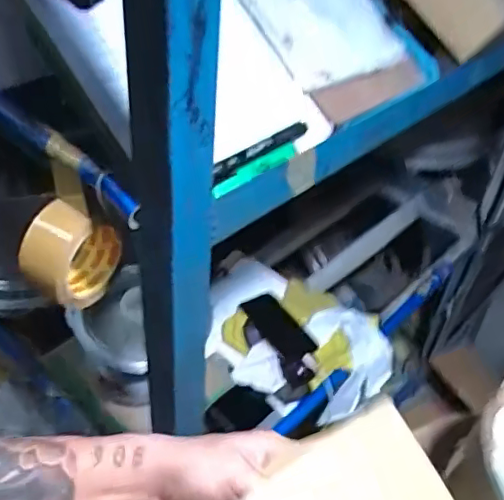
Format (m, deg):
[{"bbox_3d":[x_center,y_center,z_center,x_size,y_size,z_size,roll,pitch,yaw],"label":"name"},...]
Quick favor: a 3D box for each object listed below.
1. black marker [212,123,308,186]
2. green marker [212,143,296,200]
[{"bbox_3d":[0.009,-0.091,0.541,0.123,0.018,0.015,-30,53,-35],"label":"black marker"},{"bbox_3d":[0.001,-0.069,0.521,0.019,0.013,0.109,34,47,27],"label":"green marker"}]

